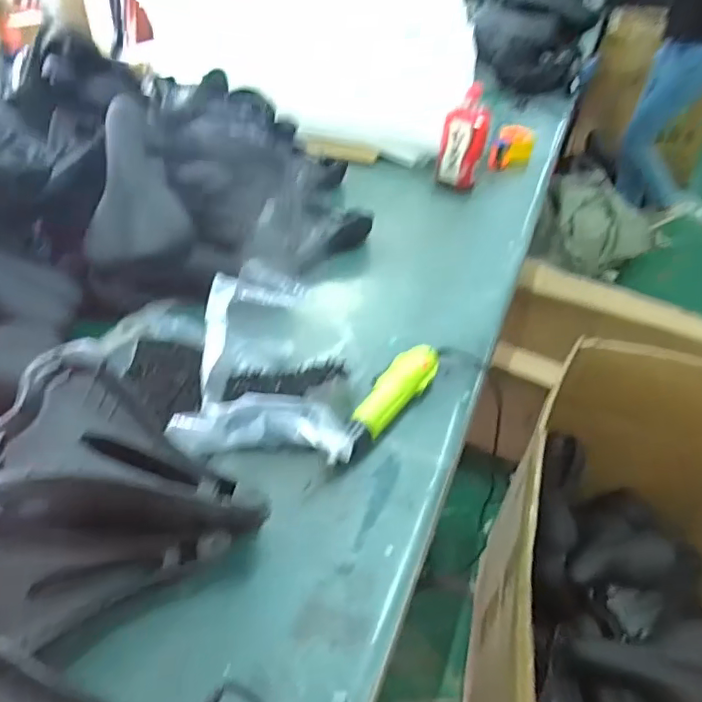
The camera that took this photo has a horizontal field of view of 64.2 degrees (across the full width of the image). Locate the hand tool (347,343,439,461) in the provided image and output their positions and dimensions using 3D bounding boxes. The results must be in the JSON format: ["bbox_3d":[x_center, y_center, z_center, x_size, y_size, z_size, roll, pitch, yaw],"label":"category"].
[{"bbox_3d":[0.046,0.065,0.730,0.055,0.046,0.234,26,45,24],"label":"hand tool"}]

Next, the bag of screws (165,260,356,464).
[{"bbox_3d":[-0.096,0.017,0.722,0.192,0.115,0.286,2,41,-3],"label":"bag of screws"}]

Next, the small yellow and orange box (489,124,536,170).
[{"bbox_3d":[0.406,-0.517,1.412,0.123,0.095,0.042,-17,45,-23],"label":"small yellow and orange box"}]

